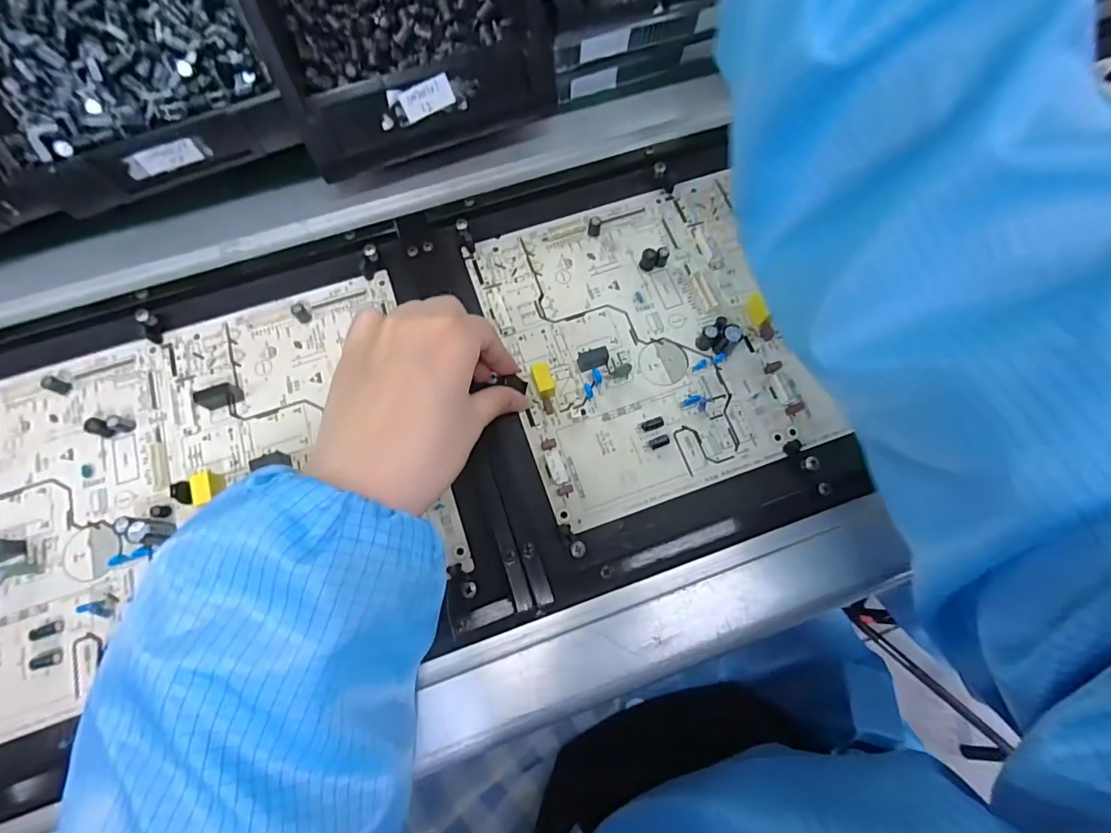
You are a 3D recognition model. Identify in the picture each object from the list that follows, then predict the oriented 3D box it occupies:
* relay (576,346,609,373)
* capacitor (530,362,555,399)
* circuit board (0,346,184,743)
[{"bbox_3d":[0.023,-0.035,0.314,0.019,0.012,0.009,-14,73,-5],"label":"relay"},{"bbox_3d":[-0.007,-0.021,0.306,0.012,0.017,0.016,-17,73,-5],"label":"capacitor"},{"bbox_3d":[-0.285,0.063,0.287,0.142,0.025,0.195,-19,74,-6],"label":"circuit board"}]

